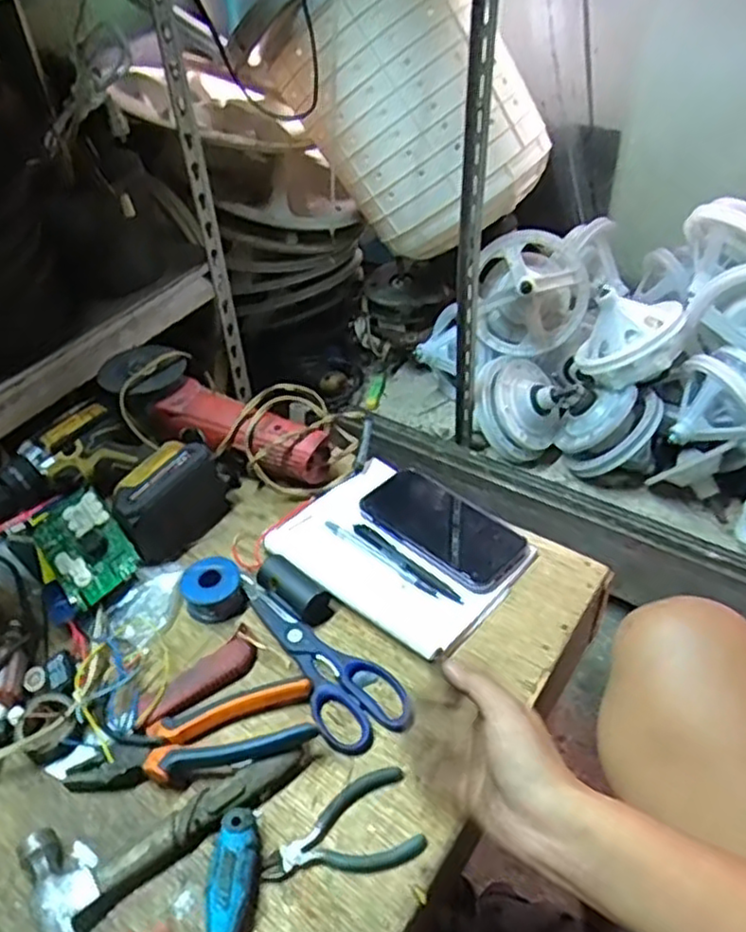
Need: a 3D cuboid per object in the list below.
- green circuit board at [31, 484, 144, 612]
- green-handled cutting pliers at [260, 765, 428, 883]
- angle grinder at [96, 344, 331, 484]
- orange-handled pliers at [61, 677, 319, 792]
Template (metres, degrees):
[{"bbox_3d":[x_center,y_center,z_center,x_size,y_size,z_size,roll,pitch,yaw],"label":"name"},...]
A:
[{"bbox_3d":[-0.267,0.074,0.652,0.073,0.010,0.107,-41,66,-5],"label":"green circuit board"},{"bbox_3d":[-0.023,0.263,0.499,0.110,0.011,0.063,-16,43,-13],"label":"green-handled cutting pliers"},{"bbox_3d":[-0.174,-0.060,0.778,0.265,0.075,0.094,22,48,26],"label":"angle grinder"},{"bbox_3d":[-0.140,0.209,0.546,0.186,0.023,0.063,-10,42,-7],"label":"orange-handled pliers"}]

